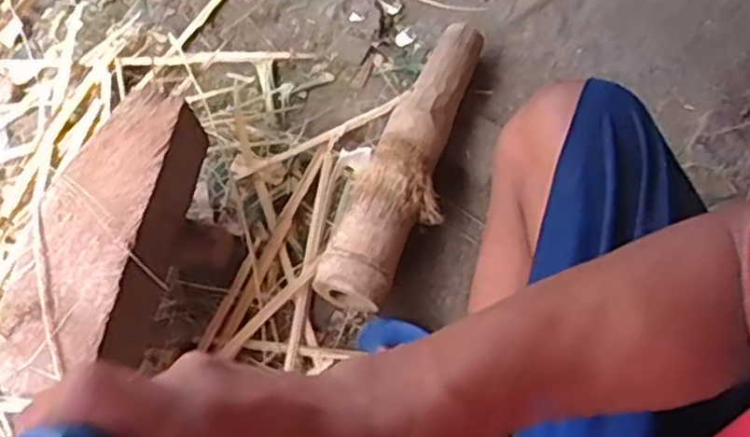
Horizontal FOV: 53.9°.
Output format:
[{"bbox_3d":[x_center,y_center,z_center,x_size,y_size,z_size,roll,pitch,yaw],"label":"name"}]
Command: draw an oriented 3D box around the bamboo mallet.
[{"bbox_3d":[0.053,-0.082,0.924,0.101,0.076,0.436,20,62,7],"label":"bamboo mallet"}]

